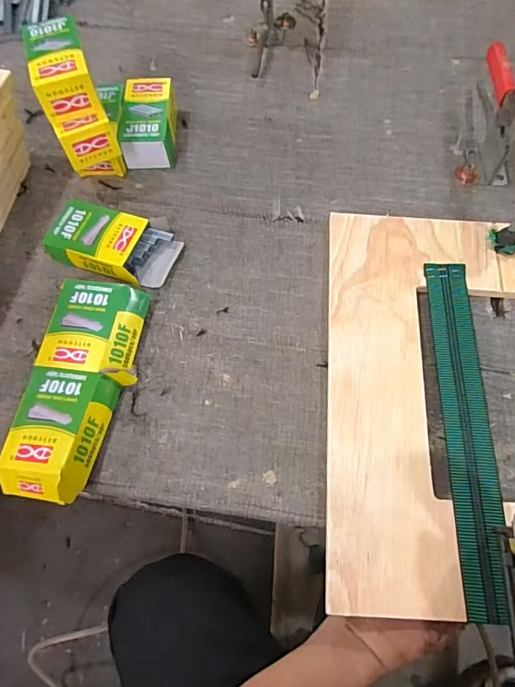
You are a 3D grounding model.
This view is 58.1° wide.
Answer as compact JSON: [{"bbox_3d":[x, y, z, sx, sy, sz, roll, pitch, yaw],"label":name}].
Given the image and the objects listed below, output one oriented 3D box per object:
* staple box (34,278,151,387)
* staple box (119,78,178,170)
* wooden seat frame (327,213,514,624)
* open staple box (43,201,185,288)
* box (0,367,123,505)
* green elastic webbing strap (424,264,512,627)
[{"bbox_3d":[-0.181,-0.016,0.525,0.104,0.031,0.116,5,65,5],"label":"staple box"},{"bbox_3d":[-0.150,-0.307,0.650,0.064,0.053,0.126,-1,64,2],"label":"staple box"},{"bbox_3d":[0.274,0.045,0.480,0.395,0.012,0.422,3,65,4],"label":"wooden seat frame"},{"bbox_3d":[-0.177,-0.125,0.574,0.156,0.037,0.093,10,65,7],"label":"open staple box"},{"bbox_3d":[-0.202,0.091,0.469,0.087,0.040,0.128,7,65,6],"label":"box"},{"bbox_3d":[0.212,0.073,0.471,0.044,0.007,0.360,-1,65,10],"label":"green elastic webbing strap"}]

